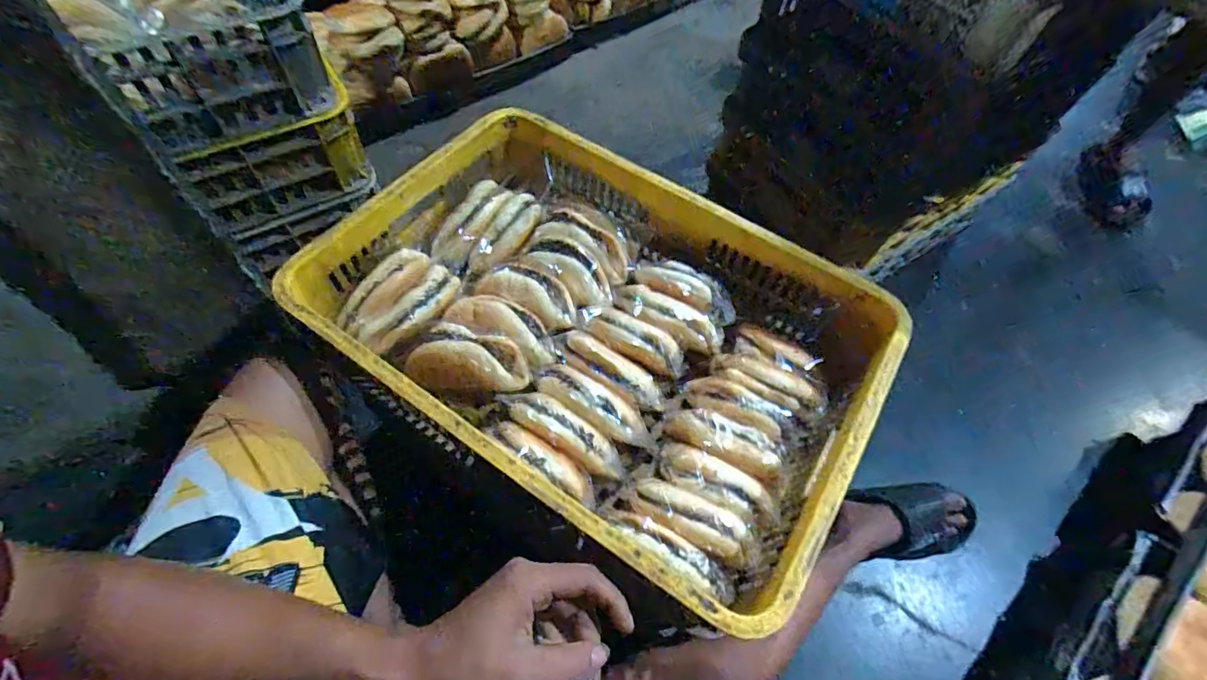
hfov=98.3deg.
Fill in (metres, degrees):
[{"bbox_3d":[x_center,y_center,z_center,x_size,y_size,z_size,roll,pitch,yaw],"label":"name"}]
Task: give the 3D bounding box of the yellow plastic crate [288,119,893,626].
[{"bbox_3d":[-0.004,-0.009,0.640,0.601,0.143,0.422,32,62,15],"label":"yellow plastic crate"}]

